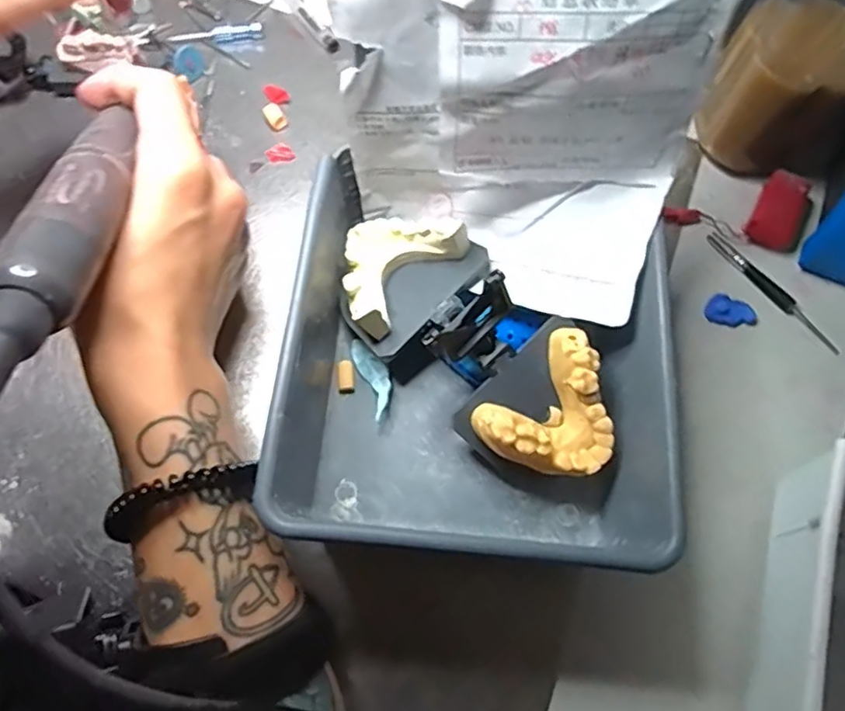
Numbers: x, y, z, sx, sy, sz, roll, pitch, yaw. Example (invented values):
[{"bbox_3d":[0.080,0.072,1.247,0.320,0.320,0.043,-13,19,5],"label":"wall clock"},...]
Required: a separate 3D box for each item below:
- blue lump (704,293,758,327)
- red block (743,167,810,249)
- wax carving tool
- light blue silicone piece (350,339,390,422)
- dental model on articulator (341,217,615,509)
[{"bbox_3d":[0.166,-0.023,0.327,0.026,0.007,0.015,14,68,3],"label":"blue lump"},{"bbox_3d":[0.205,-0.081,0.348,0.030,0.013,0.045,30,70,9],"label":"red block"},{"bbox_3d":[0.191,-0.036,0.334,0.011,0.004,0.088,-35,74,-15],"label":"wax carving tool"},{"bbox_3d":[-0.023,0.011,0.298,0.014,0.011,0.043,-20,70,-10],"label":"light blue silicone piece"},{"bbox_3d":[0.030,-0.005,0.286,0.164,0.042,0.086,41,72,13],"label":"dental model on articulator"}]

